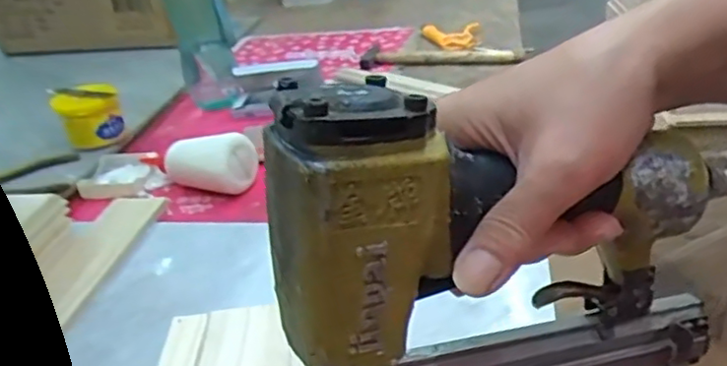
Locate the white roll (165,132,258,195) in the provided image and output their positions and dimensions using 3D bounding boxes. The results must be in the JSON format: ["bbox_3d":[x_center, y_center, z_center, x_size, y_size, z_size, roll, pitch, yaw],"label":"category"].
[{"bbox_3d":[-0.168,-0.023,0.711,0.093,0.060,0.054,12,34,30],"label":"white roll"}]

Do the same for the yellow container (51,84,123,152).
[{"bbox_3d":[-0.343,-0.081,0.807,0.072,0.071,0.061,-18,30,-20],"label":"yellow container"}]

